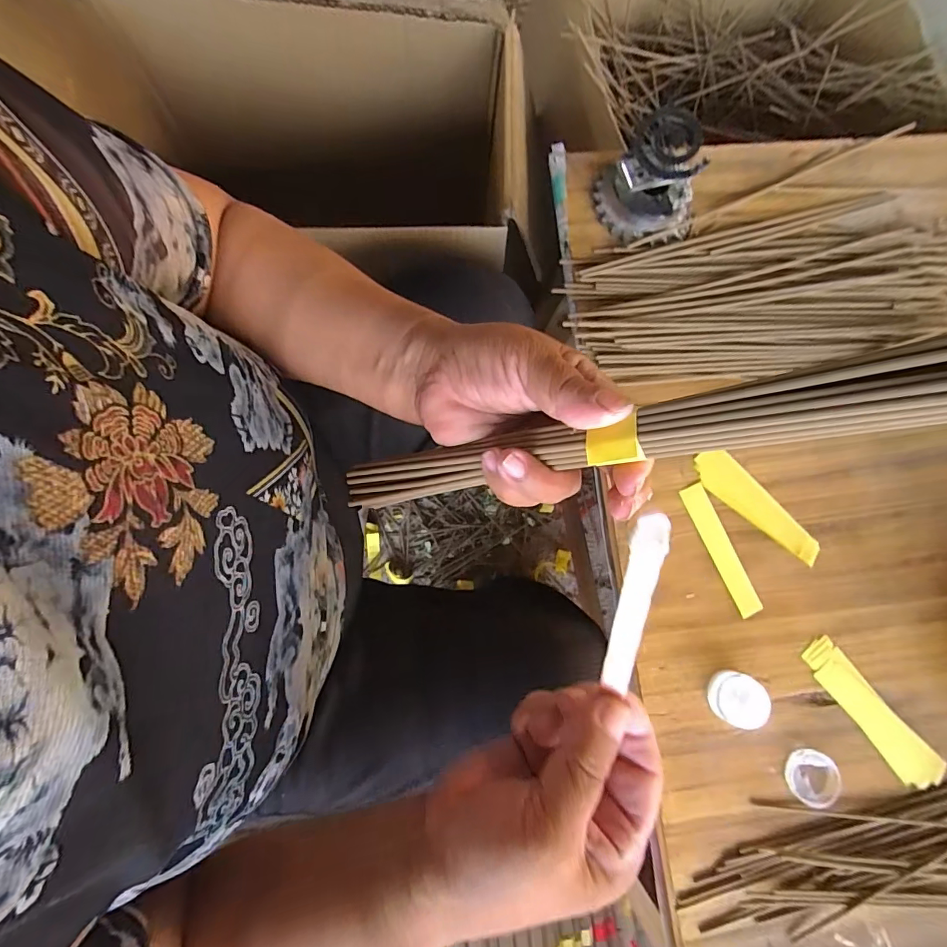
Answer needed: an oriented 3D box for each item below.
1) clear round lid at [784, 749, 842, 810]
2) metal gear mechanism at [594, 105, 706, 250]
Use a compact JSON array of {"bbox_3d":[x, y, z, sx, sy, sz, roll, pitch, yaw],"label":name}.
[{"bbox_3d":[0.260,0.232,0.350,0.042,0.004,0.038,17,80,0],"label":"clear round lid"},{"bbox_3d":[0.152,-0.250,0.391,0.077,0.064,0.082,-20,82,-6],"label":"metal gear mechanism"}]

